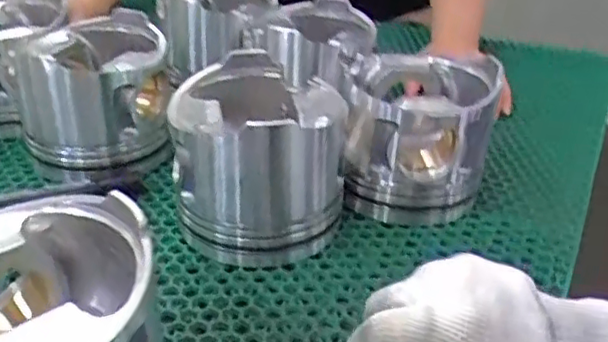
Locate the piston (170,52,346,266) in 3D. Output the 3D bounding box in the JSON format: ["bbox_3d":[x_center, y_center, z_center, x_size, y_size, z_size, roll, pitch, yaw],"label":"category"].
[{"bbox_3d":[-0.028,-0.009,0.425,0.106,0.104,0.106,2,32,-2],"label":"piston"}]

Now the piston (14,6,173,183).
[{"bbox_3d":[-0.162,-0.058,0.499,0.106,0.098,0.106,-6,33,-14],"label":"piston"}]

